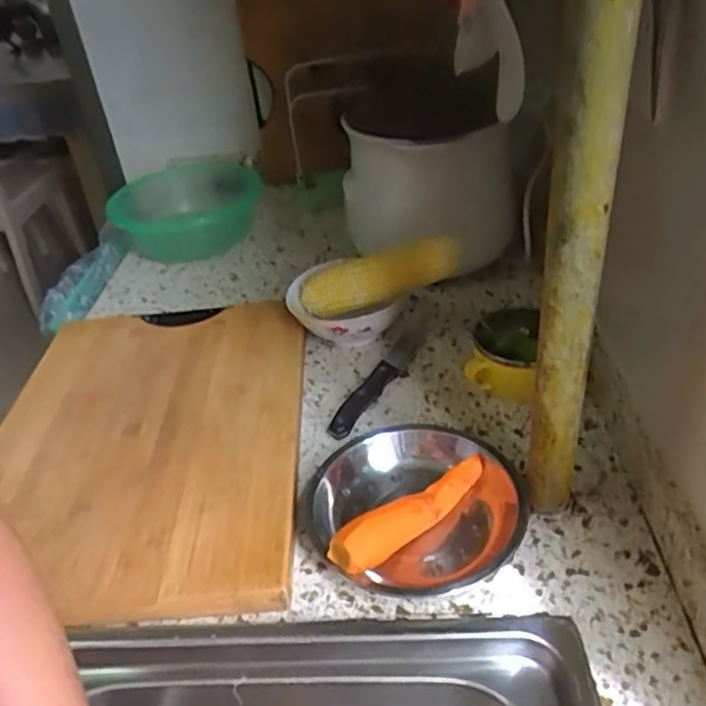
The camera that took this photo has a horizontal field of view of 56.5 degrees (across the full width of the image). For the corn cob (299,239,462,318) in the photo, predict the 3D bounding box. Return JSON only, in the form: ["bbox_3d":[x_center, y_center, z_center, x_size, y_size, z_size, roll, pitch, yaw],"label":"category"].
[{"bbox_3d":[0.026,-0.079,0.690,0.185,0.043,0.050,-15,32,22],"label":"corn cob"}]

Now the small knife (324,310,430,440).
[{"bbox_3d":[0.037,0.010,0.681,0.032,0.023,0.218,12,40,24],"label":"small knife"}]

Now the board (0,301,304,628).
[{"bbox_3d":[-0.197,0.077,0.618,0.291,0.033,0.374,-5,36,2],"label":"board"}]

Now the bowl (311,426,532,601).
[{"bbox_3d":[0.051,0.118,0.512,0.164,0.042,0.151,-5,36,3],"label":"bowl"}]

